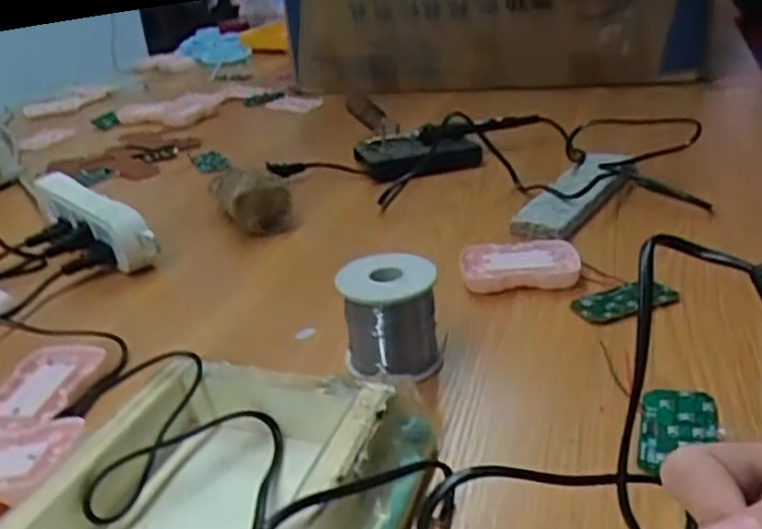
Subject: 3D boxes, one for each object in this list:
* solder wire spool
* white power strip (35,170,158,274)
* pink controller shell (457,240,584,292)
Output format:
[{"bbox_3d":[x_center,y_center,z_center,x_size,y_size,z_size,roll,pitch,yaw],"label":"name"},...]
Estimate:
[{"bbox_3d":[0.006,0.034,0.462,0.058,0.067,0.058,-3,26,2],"label":"solder wire spool"},{"bbox_3d":[-0.270,-0.042,0.670,0.027,0.052,0.196,-26,34,-38],"label":"white power strip"},{"bbox_3d":[0.108,0.000,0.563,0.088,0.020,0.056,-1,26,6],"label":"pink controller shell"}]

